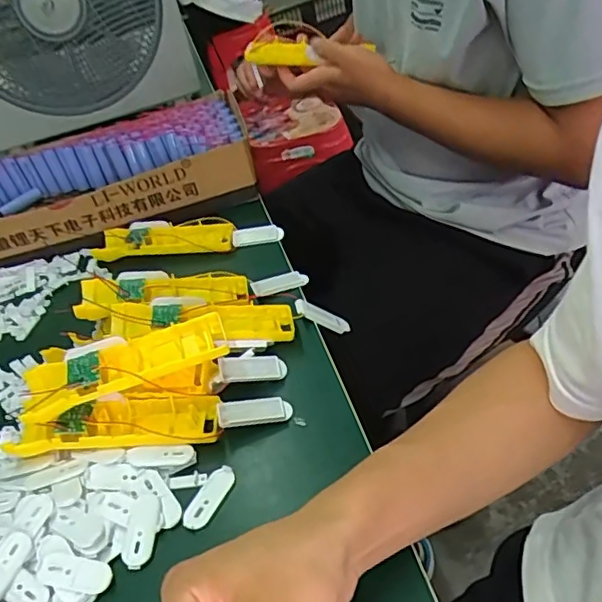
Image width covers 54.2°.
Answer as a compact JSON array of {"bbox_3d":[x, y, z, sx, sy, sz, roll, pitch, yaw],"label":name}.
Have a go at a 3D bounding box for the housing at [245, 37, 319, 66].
[{"bbox_3d":[-0.028,-0.310,0.737,0.084,0.030,0.031,-10,38,6],"label":"housing"}]

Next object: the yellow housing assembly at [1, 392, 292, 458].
[{"bbox_3d":[-0.118,0.095,0.463,0.212,0.034,0.046,-11,38,5],"label":"yellow housing assembly"}]

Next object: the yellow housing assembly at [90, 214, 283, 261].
[{"bbox_3d":[-0.132,-0.077,0.687,0.212,0.028,0.044,-10,38,6],"label":"yellow housing assembly"}]

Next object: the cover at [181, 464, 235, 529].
[{"bbox_3d":[-0.065,0.139,0.420,0.020,0.005,0.051,10,44,29],"label":"cover"}]

